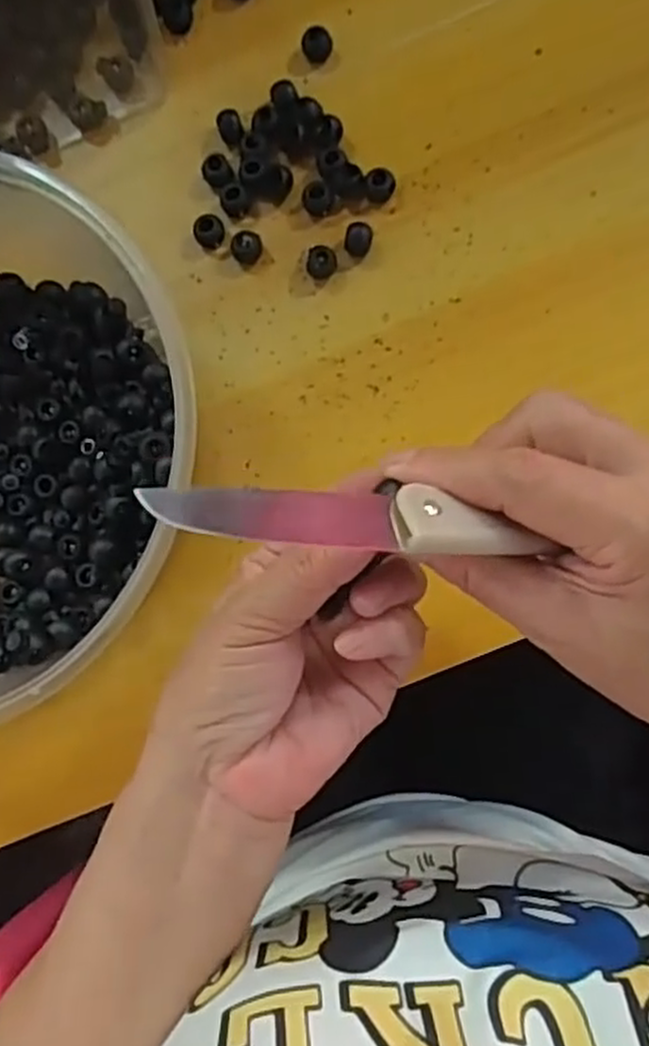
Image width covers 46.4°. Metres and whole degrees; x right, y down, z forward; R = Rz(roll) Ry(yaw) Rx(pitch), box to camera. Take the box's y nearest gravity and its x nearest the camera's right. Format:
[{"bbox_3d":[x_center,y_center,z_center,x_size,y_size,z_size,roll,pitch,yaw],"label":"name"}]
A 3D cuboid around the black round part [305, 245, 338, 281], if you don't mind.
[{"bbox_3d":[-0.002,-0.129,0.375,0.015,0.010,0.013,-14,83,4],"label":"black round part"}]

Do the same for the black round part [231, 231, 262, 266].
[{"bbox_3d":[-0.039,-0.138,0.377,0.015,0.008,0.015,-1,84,6],"label":"black round part"}]

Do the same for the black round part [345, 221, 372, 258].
[{"bbox_3d":[0.017,-0.140,0.373,0.012,0.012,0.015,26,87,8],"label":"black round part"}]

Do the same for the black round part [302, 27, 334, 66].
[{"bbox_3d":[-0.003,-0.244,0.386,0.015,0.010,0.013,-9,84,7],"label":"black round part"}]

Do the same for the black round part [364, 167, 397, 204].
[{"bbox_3d":[0.027,-0.166,0.373,0.015,0.013,0.012,-10,83,5],"label":"black round part"}]

